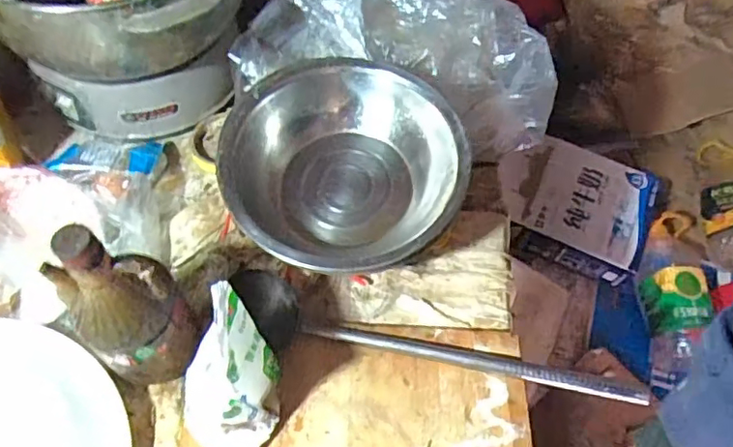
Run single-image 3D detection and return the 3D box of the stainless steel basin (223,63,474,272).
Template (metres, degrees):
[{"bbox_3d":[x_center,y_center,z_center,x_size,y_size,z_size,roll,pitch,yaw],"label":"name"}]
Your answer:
[{"bbox_3d":[-0.028,-0.059,0.610,0.236,0.081,0.243,1,58,-2],"label":"stainless steel basin"}]

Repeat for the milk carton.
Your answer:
[{"bbox_3d":[0.490,-0.040,1.406,0.364,0.145,0.276,17,59,9],"label":"milk carton"}]

